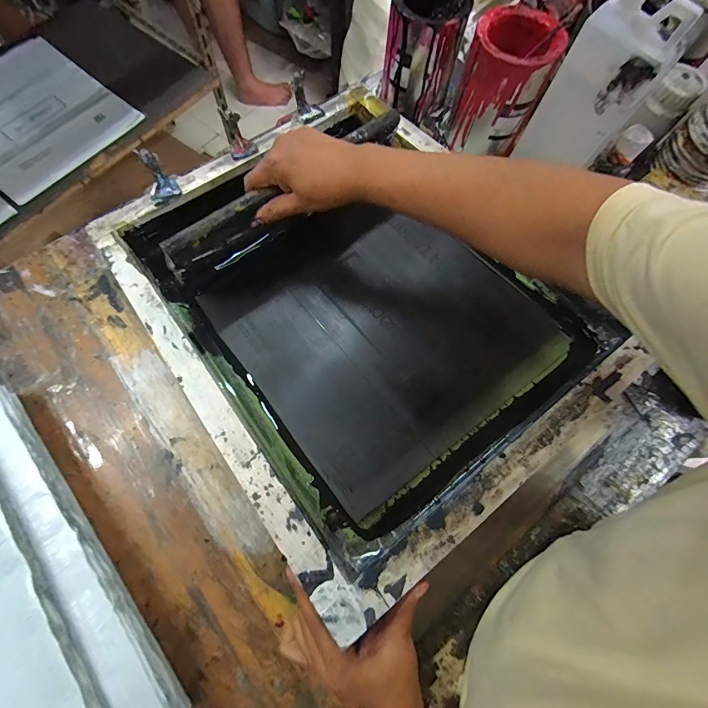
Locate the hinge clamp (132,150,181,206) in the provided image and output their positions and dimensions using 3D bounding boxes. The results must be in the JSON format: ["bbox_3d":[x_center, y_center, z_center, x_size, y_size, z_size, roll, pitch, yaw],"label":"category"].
[{"bbox_3d":[-0.261,-0.234,0.463,0.040,0.034,0.060,-30,75,-11],"label":"hinge clamp"}]

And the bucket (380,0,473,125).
[{"bbox_3d":[0.100,-0.453,0.530,0.105,0.141,0.102,1,72,-2],"label":"bucket"}]

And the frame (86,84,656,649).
[{"bbox_3d":[-0.004,-0.075,0.426,0.418,0.059,0.530,-36,72,-13],"label":"frame"}]

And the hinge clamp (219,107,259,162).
[{"bbox_3d":[-0.163,-0.303,0.494,0.035,0.027,0.061,-28,104,-11],"label":"hinge clamp"}]

